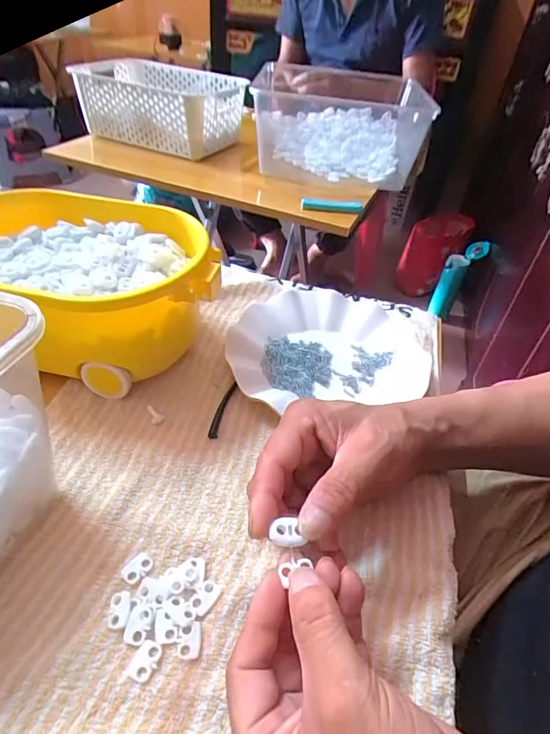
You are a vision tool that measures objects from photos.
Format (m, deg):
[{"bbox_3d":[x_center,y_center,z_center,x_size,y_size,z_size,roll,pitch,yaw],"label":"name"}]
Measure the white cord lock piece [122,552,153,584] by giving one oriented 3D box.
[{"bbox_3d":[-0.085,0.123,0.264,0.013,0.004,0.018,33,50,26],"label":"white cord lock piece"}]

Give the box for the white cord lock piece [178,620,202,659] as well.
[{"bbox_3d":[-0.047,0.150,0.237,0.012,0.004,0.018,0,44,-5],"label":"white cord lock piece"}]

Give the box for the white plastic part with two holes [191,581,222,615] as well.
[{"bbox_3d":[-0.041,0.135,0.253,0.012,0.004,0.020,27,48,21],"label":"white plastic part with two holes"}]

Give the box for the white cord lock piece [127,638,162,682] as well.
[{"bbox_3d":[-0.069,0.156,0.230,0.012,0.004,0.018,21,46,17],"label":"white cord lock piece"}]

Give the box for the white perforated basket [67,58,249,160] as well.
[{"bbox_3d":[-0.218,-0.520,0.857,0.296,0.104,0.214,23,47,19],"label":"white perforated basket"}]

